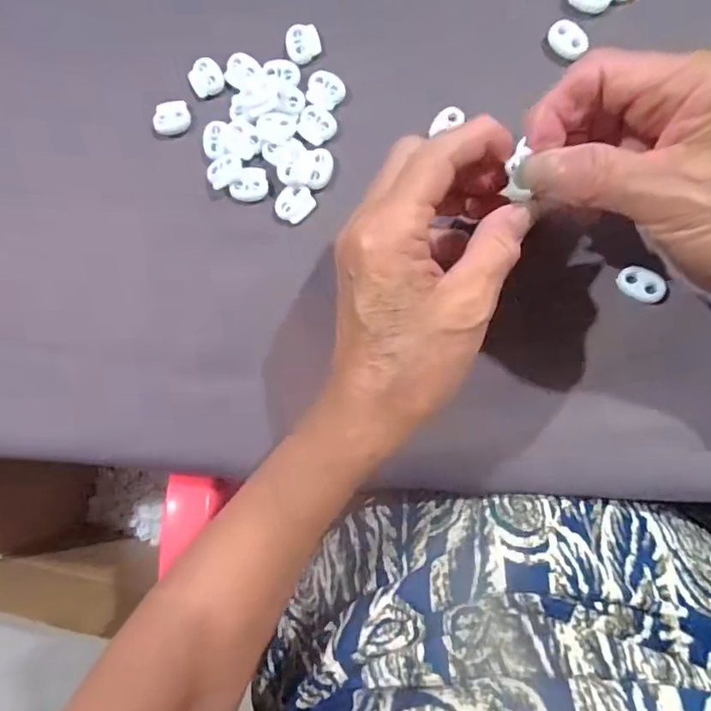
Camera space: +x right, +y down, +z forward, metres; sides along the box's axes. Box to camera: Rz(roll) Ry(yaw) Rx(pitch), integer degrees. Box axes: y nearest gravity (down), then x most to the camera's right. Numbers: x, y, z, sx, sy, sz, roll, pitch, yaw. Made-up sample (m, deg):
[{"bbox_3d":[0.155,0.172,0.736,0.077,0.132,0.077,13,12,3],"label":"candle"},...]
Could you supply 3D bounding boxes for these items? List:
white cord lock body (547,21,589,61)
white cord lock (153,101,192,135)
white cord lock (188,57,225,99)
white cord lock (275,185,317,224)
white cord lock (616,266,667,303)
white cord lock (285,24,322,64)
[{"bbox_3d":[0.113,-0.168,0.276,0.015,0.005,0.022,-45,81,2],"label":"white cord lock body"},{"bbox_3d":[-0.108,-0.141,0.307,0.021,0.006,0.018,-9,84,7],"label":"white cord lock"},{"bbox_3d":[-0.088,-0.163,0.304,0.019,0.005,0.020,-32,81,4],"label":"white cord lock"},{"bbox_3d":[-0.034,-0.085,0.292,0.021,0.005,0.018,-40,81,3],"label":"white cord lock"},{"bbox_3d":[0.143,-0.035,0.261,0.022,0.009,0.015,43,92,9],"label":"white cord lock"},{"bbox_3d":[-0.030,-0.179,0.298,0.019,0.007,0.020,-1,85,8],"label":"white cord lock"}]

